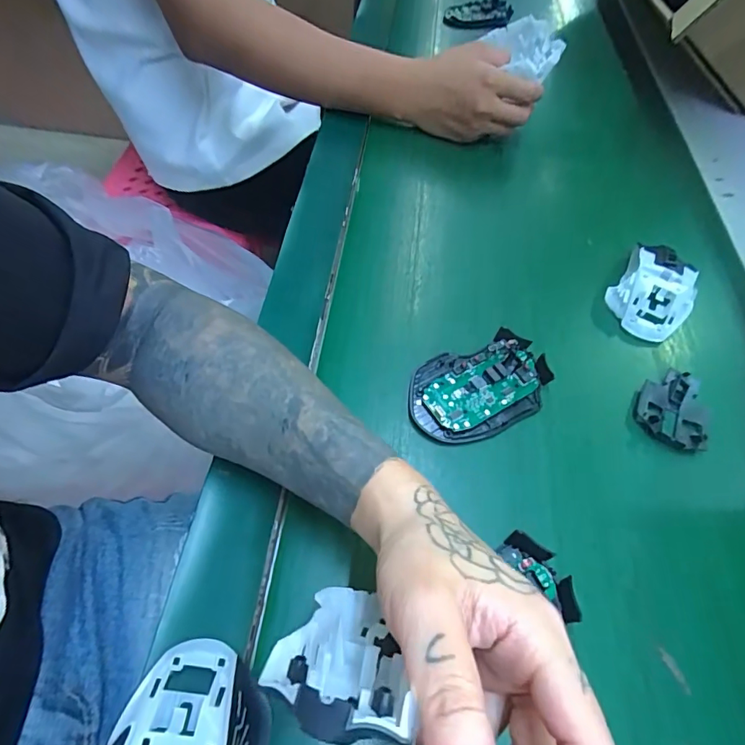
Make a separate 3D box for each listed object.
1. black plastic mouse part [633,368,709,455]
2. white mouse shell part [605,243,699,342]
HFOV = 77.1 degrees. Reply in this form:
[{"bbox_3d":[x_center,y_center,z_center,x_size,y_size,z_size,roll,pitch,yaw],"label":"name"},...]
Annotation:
[{"bbox_3d":[0.237,0.026,0.364,0.053,0.015,0.066,29,51,19],"label":"black plastic mouse part"},{"bbox_3d":[0.249,-0.069,0.419,0.064,0.052,0.072,34,53,23],"label":"white mouse shell part"}]

